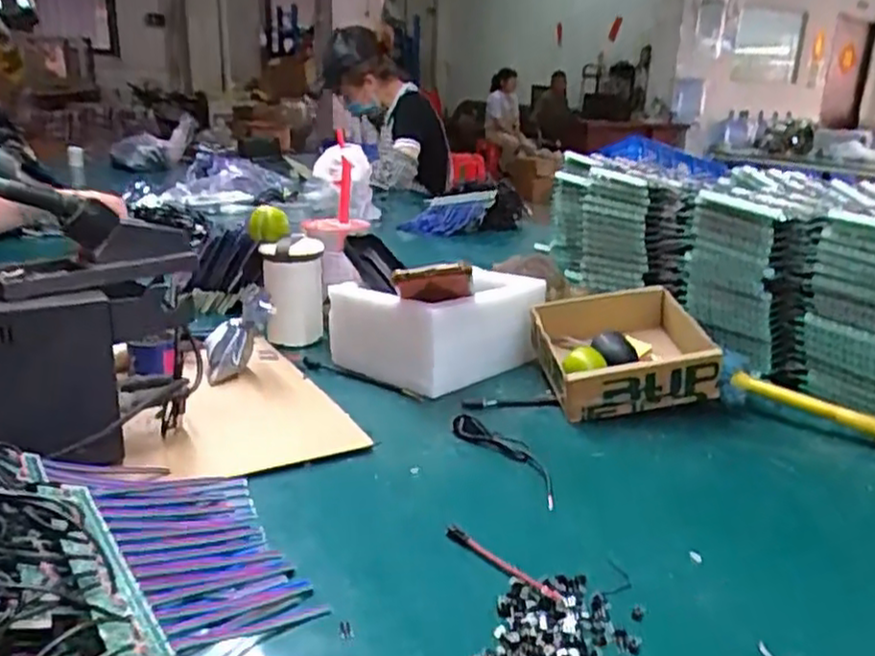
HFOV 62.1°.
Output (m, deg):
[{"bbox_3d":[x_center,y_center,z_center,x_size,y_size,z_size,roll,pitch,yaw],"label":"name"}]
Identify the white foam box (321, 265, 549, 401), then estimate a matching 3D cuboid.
[{"bbox_3d":[0.001,-0.004,0.821,0.206,0.092,0.175,-16,25,-42],"label":"white foam box"}]

